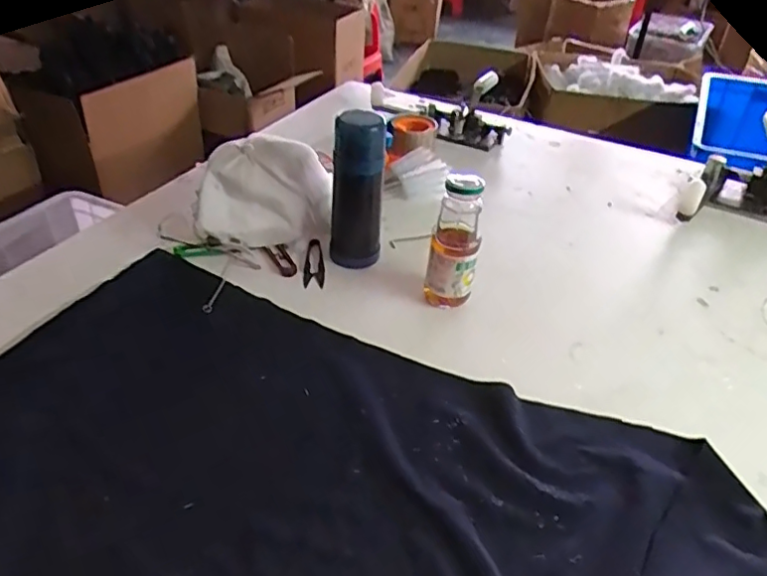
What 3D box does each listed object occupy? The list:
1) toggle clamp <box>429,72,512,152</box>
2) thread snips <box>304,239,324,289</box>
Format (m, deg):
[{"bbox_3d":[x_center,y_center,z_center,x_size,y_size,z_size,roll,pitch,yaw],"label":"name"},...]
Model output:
[{"bbox_3d":[0.165,-0.333,1.123,0.152,0.087,0.153,5,39,1],"label":"toggle clamp"},{"bbox_3d":[-0.093,-0.033,0.797,0.025,0.011,0.091,-1,39,-7],"label":"thread snips"}]

